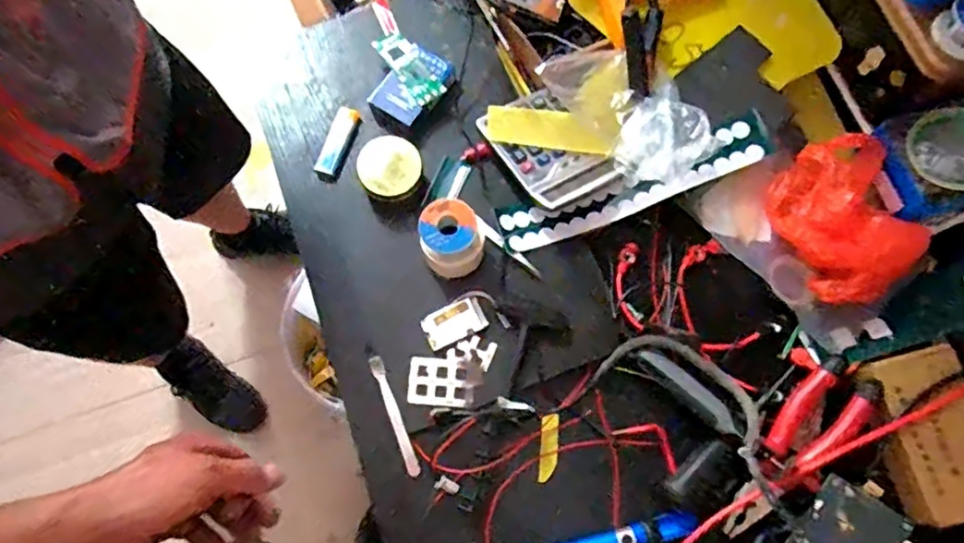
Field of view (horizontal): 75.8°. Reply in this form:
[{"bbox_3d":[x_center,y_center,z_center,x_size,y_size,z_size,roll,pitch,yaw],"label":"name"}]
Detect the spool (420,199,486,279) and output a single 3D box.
[{"bbox_3d":[-0.029,-0.030,0.603,0.061,0.065,0.063,-12,74,-5],"label":"spool"}]

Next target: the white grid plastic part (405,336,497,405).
[{"bbox_3d":[-0.030,0.098,0.603,0.084,0.004,0.060,-3,74,-2],"label":"white grid plastic part"}]

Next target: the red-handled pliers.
[{"bbox_3d":[0.289,0.163,0.577,0.192,0.034,0.065,-44,79,-12],"label":"red-handled pliers"}]

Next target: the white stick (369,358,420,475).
[{"bbox_3d":[-0.086,0.140,0.607,0.013,0.009,0.121,-21,75,-7],"label":"white stick"}]

